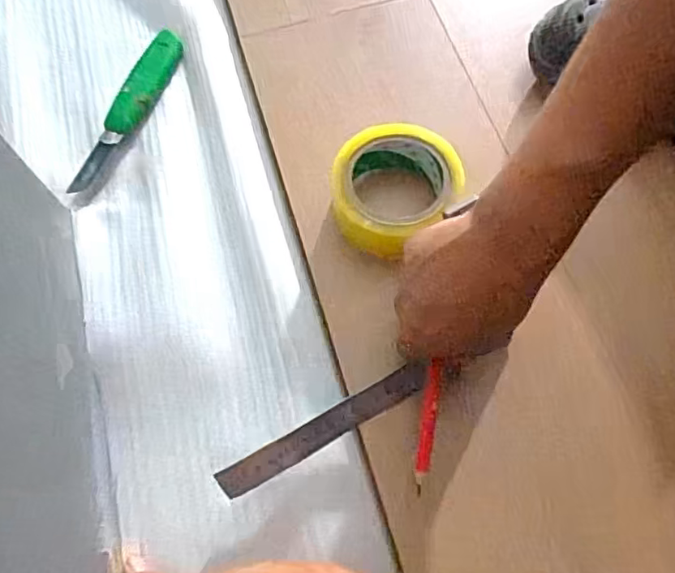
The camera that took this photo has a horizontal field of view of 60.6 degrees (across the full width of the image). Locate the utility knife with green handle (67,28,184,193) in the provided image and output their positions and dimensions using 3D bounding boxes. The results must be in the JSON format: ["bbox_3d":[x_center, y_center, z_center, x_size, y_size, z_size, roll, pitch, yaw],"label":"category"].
[{"bbox_3d":[-0.196,-0.167,0.544,0.029,0.023,0.194,19,71,8],"label":"utility knife with green handle"}]

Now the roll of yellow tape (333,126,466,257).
[{"bbox_3d":[0.046,-0.081,0.493,0.096,0.053,0.116,37,72,17],"label":"roll of yellow tape"}]

